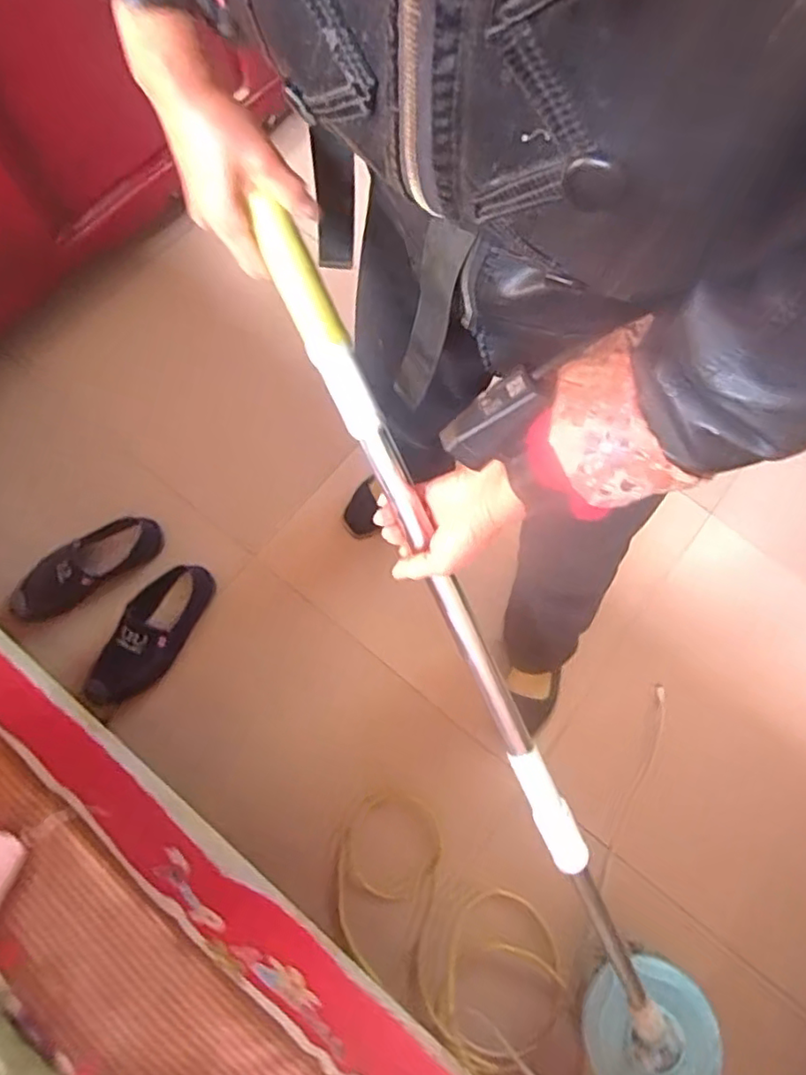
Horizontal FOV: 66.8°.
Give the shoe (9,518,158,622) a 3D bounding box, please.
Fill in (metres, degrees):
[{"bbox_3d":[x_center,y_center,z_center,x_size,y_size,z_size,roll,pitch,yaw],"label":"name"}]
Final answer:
[{"bbox_3d":[-0.524,0.047,1.014,0.252,0.049,0.105,-38,77,-13],"label":"shoe"}]

